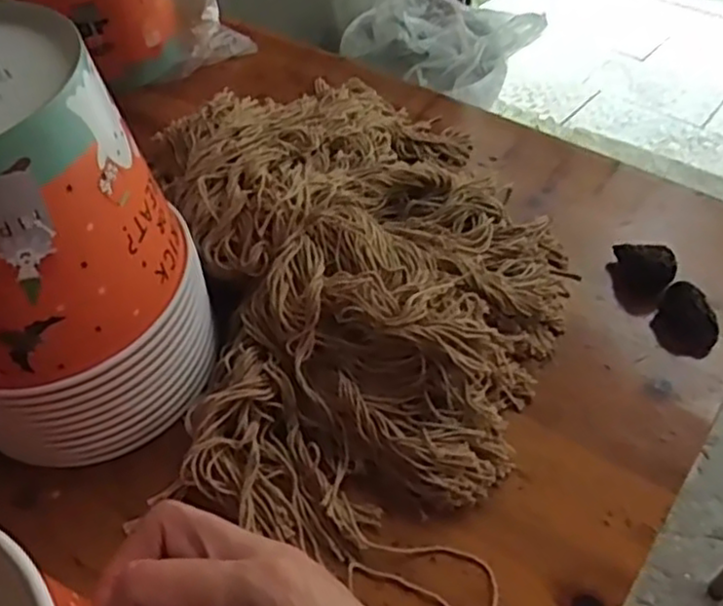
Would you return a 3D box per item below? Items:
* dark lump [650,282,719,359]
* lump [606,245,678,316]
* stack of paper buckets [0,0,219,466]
[{"bbox_3d":[0.214,0.011,0.462,0.040,0.024,0.039,27,56,23],"label":"dark lump"},{"bbox_3d":[0.190,-0.019,0.484,0.041,0.027,0.044,18,53,17],"label":"lump"},{"bbox_3d":[-0.174,-0.029,0.384,0.148,0.201,0.143,-25,53,-17],"label":"stack of paper buckets"}]

